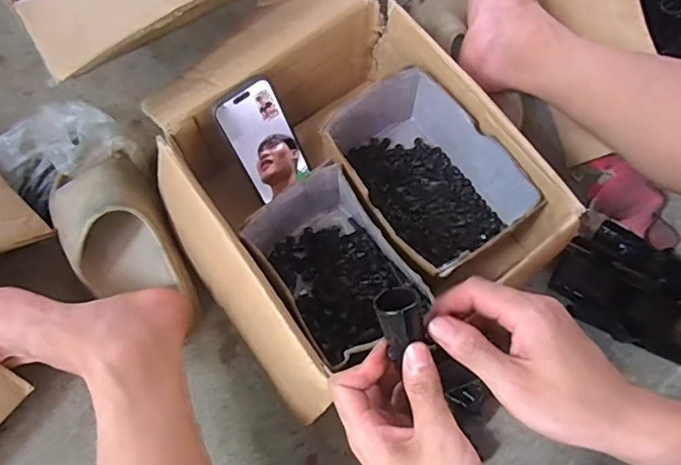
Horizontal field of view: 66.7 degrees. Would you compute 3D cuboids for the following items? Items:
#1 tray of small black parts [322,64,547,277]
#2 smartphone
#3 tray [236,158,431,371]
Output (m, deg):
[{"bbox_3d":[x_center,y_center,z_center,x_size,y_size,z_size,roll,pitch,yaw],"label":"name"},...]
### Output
[{"bbox_3d":[0.086,-0.057,0.579,0.150,0.103,0.206,-35,75,-13],"label":"tray of small black parts"},{"bbox_3d":[-0.083,-0.099,0.569,0.071,0.134,0.009,-37,43,-11],"label":"smartphone"},{"bbox_3d":[-0.012,0.038,0.546,0.121,0.098,0.181,-28,73,-11],"label":"tray"}]

